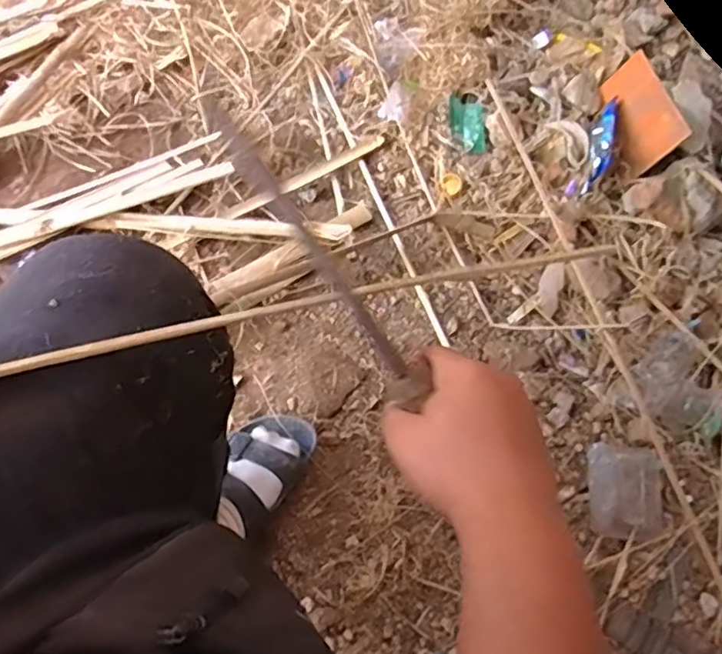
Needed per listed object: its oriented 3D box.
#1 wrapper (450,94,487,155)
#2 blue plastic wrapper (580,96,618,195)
[{"bbox_3d":[0.184,-0.349,1.026,0.056,0.015,0.117,-4,65,-4],"label":"wrapper"},{"bbox_3d":[0.396,-0.307,0.974,0.026,0.052,0.196,17,63,6],"label":"blue plastic wrapper"}]

